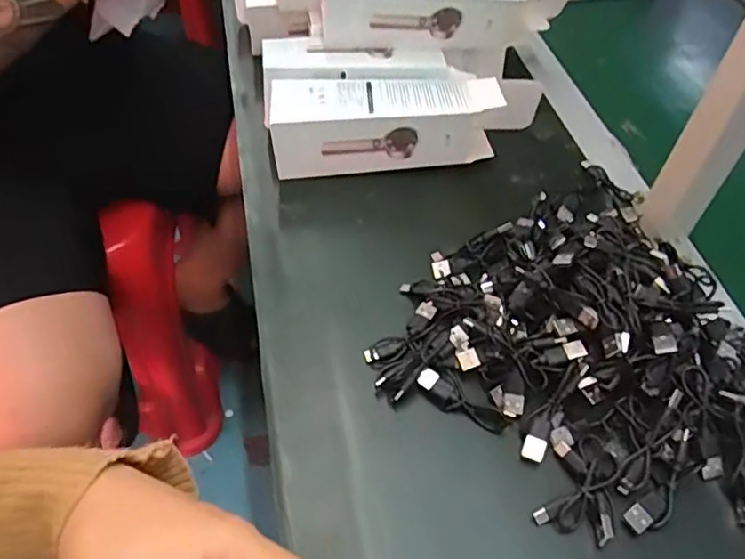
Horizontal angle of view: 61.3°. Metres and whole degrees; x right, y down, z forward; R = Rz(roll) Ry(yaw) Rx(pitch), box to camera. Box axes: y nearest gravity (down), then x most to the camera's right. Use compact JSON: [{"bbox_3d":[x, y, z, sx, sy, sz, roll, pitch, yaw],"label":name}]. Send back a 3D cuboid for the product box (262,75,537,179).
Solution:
[{"bbox_3d":[0.032,-0.135,0.544,0.239,0.065,0.067,-5,51,-8],"label":"product box"}]

